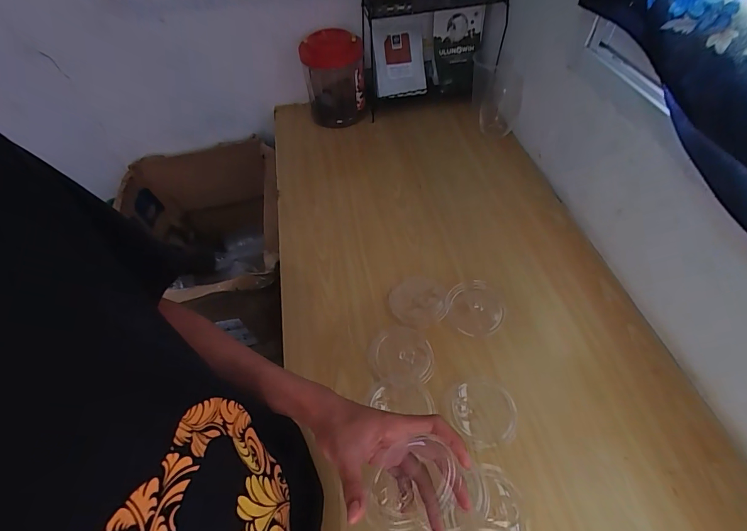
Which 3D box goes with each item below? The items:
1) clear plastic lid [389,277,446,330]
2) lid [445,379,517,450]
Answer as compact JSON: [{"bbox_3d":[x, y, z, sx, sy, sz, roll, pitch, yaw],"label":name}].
[{"bbox_3d":[0.071,0.056,0.590,0.090,0.011,0.086,-1,53,2],"label":"clear plastic lid"},{"bbox_3d":[0.144,0.193,0.489,0.091,0.011,0.085,-1,53,2],"label":"lid"}]

